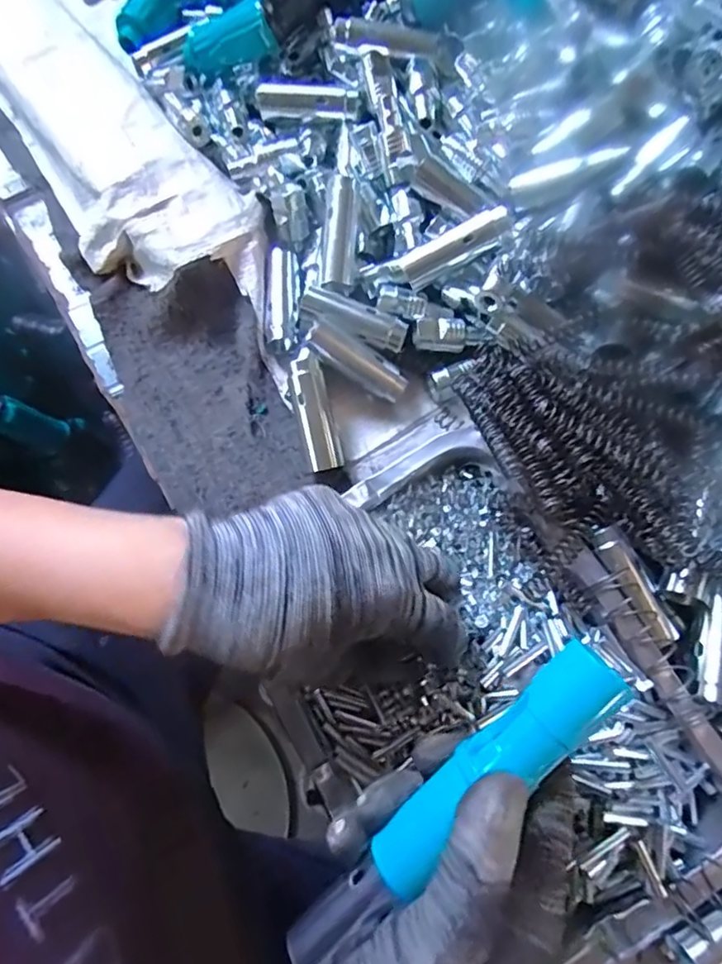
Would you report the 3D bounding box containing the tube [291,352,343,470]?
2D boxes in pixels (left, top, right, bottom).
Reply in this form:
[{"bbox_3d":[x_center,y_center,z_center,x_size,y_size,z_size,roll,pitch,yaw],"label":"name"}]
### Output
[{"bbox_3d":[-0.028,-0.042,0.357,0.019,0.017,0.070,-13,92,-4],"label":"tube"}]

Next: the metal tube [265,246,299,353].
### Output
[{"bbox_3d":[-0.053,-0.126,0.399,0.019,0.019,0.074,1,72,1],"label":"metal tube"}]

